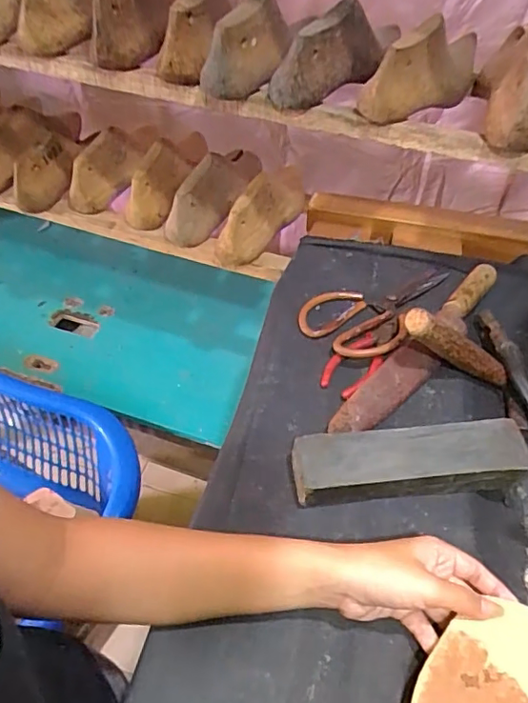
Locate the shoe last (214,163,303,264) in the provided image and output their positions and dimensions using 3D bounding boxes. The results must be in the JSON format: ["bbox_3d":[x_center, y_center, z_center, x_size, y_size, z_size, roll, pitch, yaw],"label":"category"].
[{"bbox_3d":[0.013,-0.214,0.742,0.057,0.080,0.249,20,50,14],"label":"shoe last"}]

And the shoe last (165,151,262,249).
[{"bbox_3d":[-0.056,-0.246,0.768,0.065,0.086,0.250,21,50,14],"label":"shoe last"}]

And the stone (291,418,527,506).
[{"bbox_3d":[0.122,0.094,0.459,0.194,0.036,0.052,-1,48,-6],"label":"stone"}]

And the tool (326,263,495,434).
[{"bbox_3d":[0.168,-0.006,0.547,0.283,0.018,0.040,-40,82,-26],"label":"tool"}]

